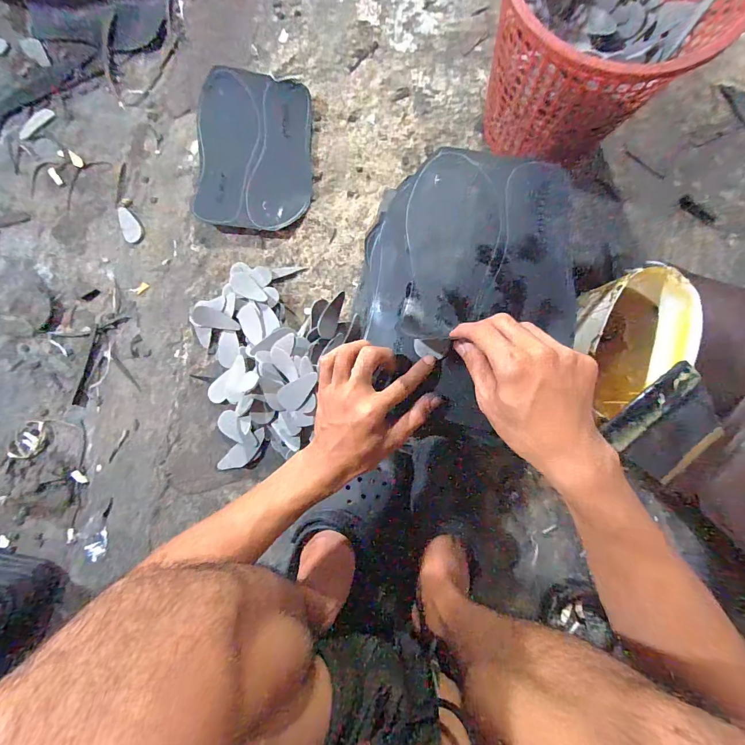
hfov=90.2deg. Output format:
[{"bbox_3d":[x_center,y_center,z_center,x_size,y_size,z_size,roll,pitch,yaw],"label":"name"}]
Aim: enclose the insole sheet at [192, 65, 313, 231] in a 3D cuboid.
[{"bbox_3d":[-0.192,-0.357,0.608,0.181,0.016,0.230,6,99,-4],"label":"insole sheet"}]

